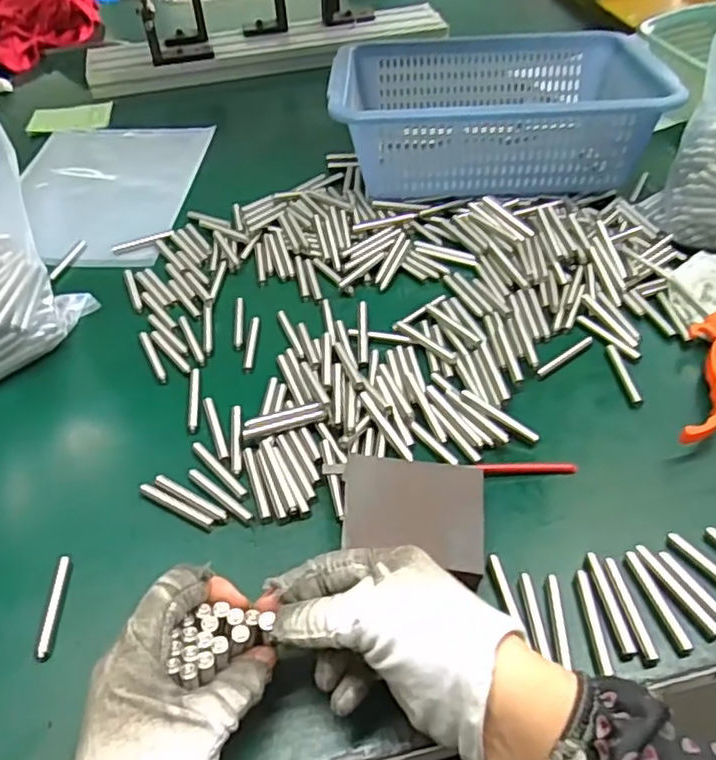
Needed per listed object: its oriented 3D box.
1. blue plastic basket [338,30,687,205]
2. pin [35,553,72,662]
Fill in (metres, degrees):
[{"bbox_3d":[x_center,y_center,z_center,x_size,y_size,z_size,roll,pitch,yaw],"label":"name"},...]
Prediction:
[{"bbox_3d":[0.134,-0.273,0.666,0.304,0.095,0.214,1,46,4],"label":"blue plastic basket"},{"bbox_3d":[-0.171,0.127,0.374,0.008,0.005,0.060,-5,46,-2],"label":"pin"}]

